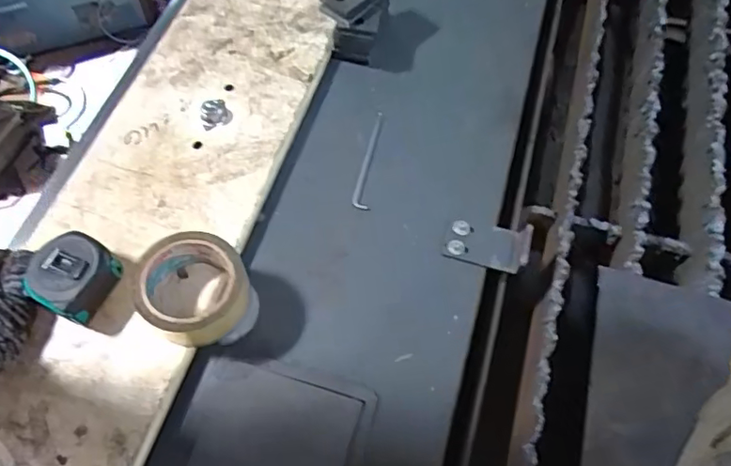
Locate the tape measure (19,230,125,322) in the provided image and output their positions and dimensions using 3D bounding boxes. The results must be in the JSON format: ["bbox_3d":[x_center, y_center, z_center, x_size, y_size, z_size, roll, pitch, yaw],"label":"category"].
[{"bbox_3d":[-0.275,0.039,0.520,0.066,0.033,0.072,24,65,11],"label":"tape measure"}]

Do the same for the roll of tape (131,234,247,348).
[{"bbox_3d":[-0.161,0.053,0.521,0.096,0.053,0.096,0,63,-1],"label":"roll of tape"}]

